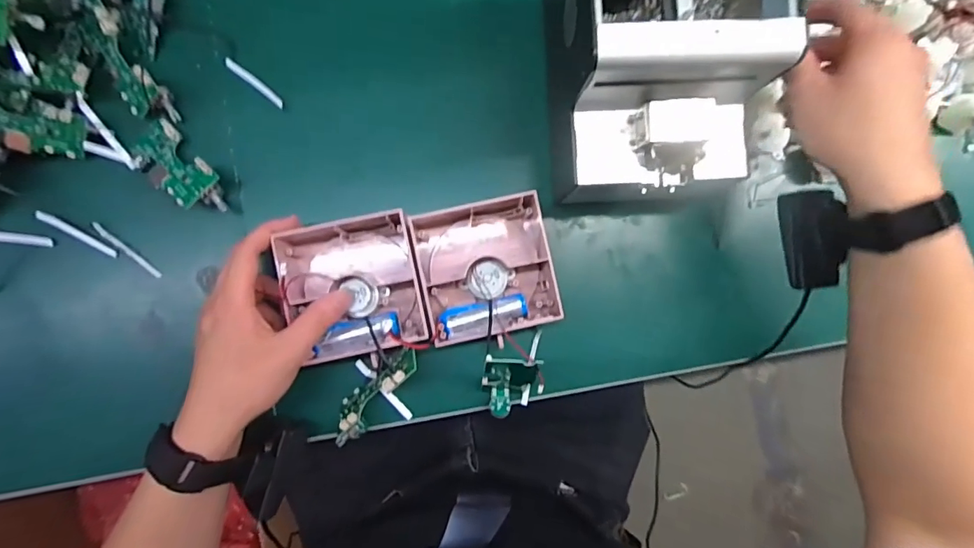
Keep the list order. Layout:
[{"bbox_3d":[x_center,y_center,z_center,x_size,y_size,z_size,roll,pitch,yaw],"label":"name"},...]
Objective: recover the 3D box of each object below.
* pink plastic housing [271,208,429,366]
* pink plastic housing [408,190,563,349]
[{"bbox_3d":[-0.105,0.010,0.388,0.103,0.055,0.106,-14,87,-3],"label":"pink plastic housing"},{"bbox_3d":[0.002,-0.005,0.392,0.105,0.043,0.104,-13,87,-3],"label":"pink plastic housing"}]

